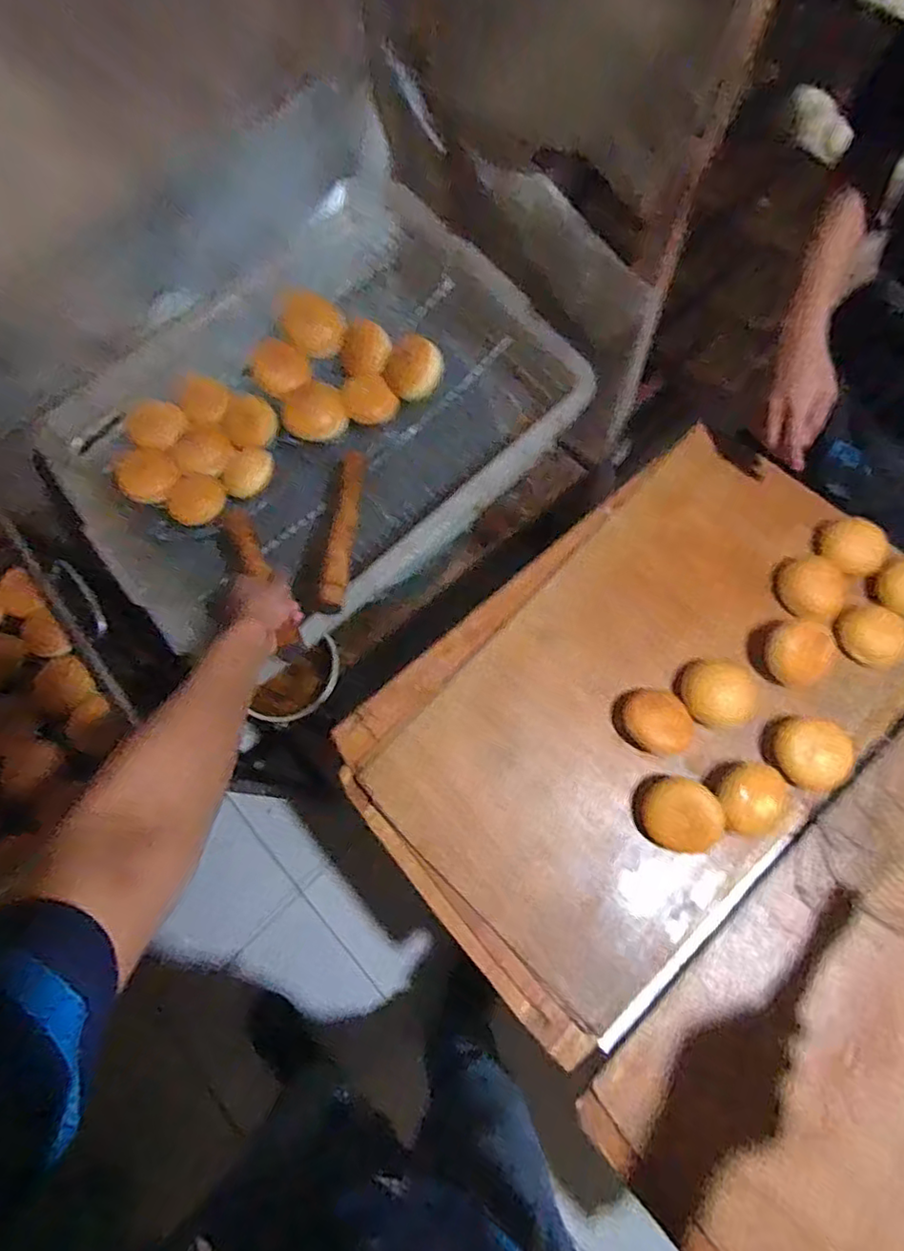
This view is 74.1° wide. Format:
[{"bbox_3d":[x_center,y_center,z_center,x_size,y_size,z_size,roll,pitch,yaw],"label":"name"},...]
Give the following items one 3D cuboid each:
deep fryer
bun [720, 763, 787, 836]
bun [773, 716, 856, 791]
[{"bbox_3d":[-0.195,-0.286,0.871,0.645,0.154,0.497,-43,73,-9],"label":"deep fryer"},{"bbox_3d":[0.350,0.202,0.695,0.074,0.055,0.078,-10,72,0],"label":"bun"},{"bbox_3d":[0.427,0.150,0.708,0.085,0.054,0.085,7,72,7],"label":"bun"}]

